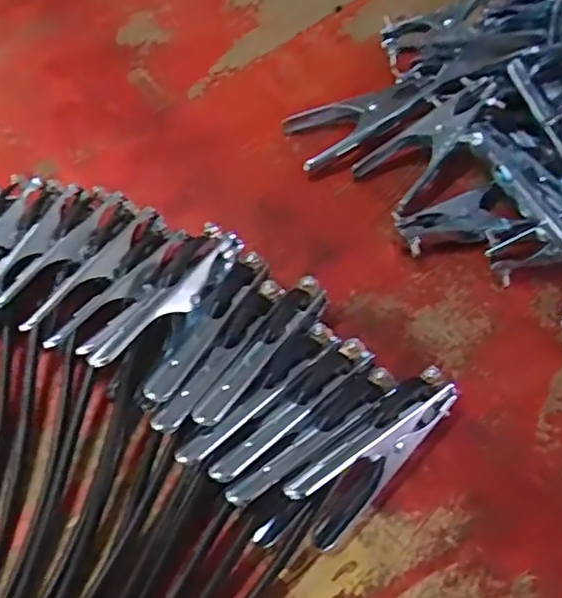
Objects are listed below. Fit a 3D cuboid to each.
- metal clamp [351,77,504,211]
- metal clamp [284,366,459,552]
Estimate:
[{"bbox_3d":[0.126,-0.133,0.523,0.126,0.015,0.060,-45,57,3],"label":"metal clamp"},{"bbox_3d":[0.058,0.105,0.414,0.151,0.050,0.044,-38,68,-18],"label":"metal clamp"}]

